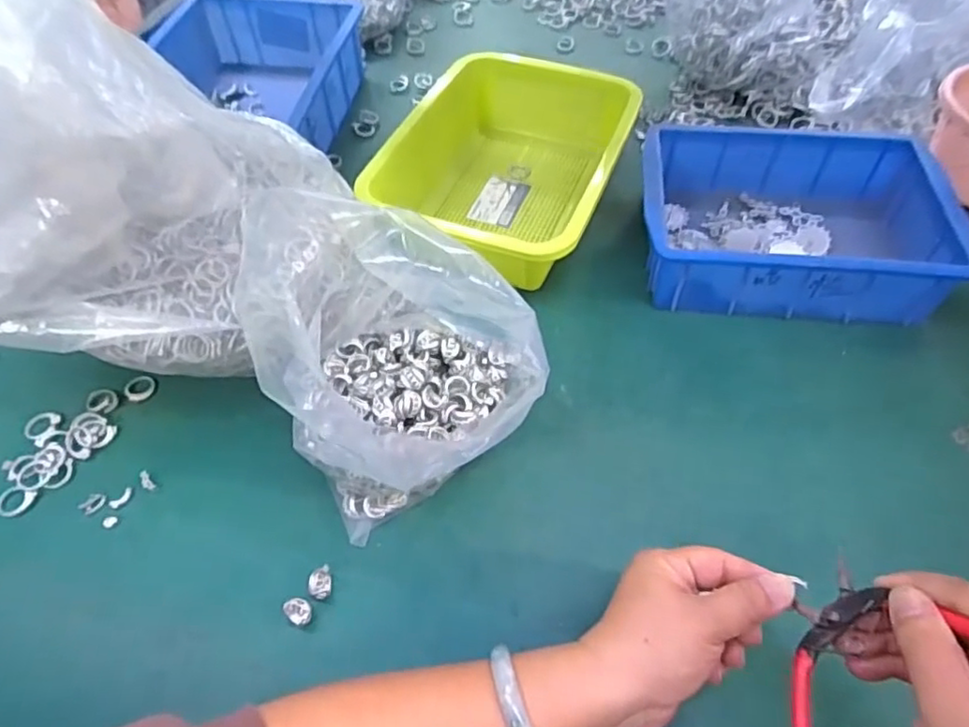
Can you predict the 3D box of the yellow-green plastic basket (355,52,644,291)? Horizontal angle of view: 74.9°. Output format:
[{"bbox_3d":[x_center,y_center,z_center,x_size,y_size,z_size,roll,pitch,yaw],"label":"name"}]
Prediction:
[{"bbox_3d":[0.027,-0.186,0.601,0.194,0.076,0.266,20,56,15],"label":"yellow-green plastic basket"}]

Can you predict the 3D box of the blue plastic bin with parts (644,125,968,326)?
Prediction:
[{"bbox_3d":[0.260,-0.122,0.554,0.239,0.080,0.174,8,54,6],"label":"blue plastic bin with parts"}]

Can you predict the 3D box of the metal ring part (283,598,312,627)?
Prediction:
[{"bbox_3d":[-0.115,0.153,0.391,0.019,0.006,0.014,37,62,24],"label":"metal ring part"}]

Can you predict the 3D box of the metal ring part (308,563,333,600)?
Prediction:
[{"bbox_3d":[-0.105,0.141,0.405,0.014,0.008,0.020,-10,54,-7],"label":"metal ring part"}]

